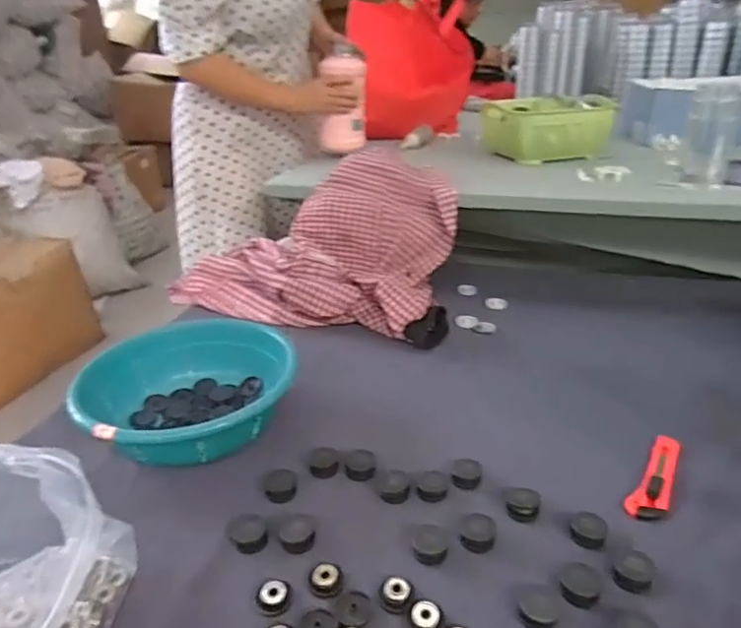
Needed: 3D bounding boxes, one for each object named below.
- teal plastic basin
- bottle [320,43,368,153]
[{"bbox_3d":[-0.222,0.100,0.723,0.249,0.077,0.231,-2,27,1],"label":"teal plastic basin"},{"bbox_3d":[-0.059,-0.474,1.281,0.104,0.212,0.087,-2,27,1],"label":"bottle"}]

